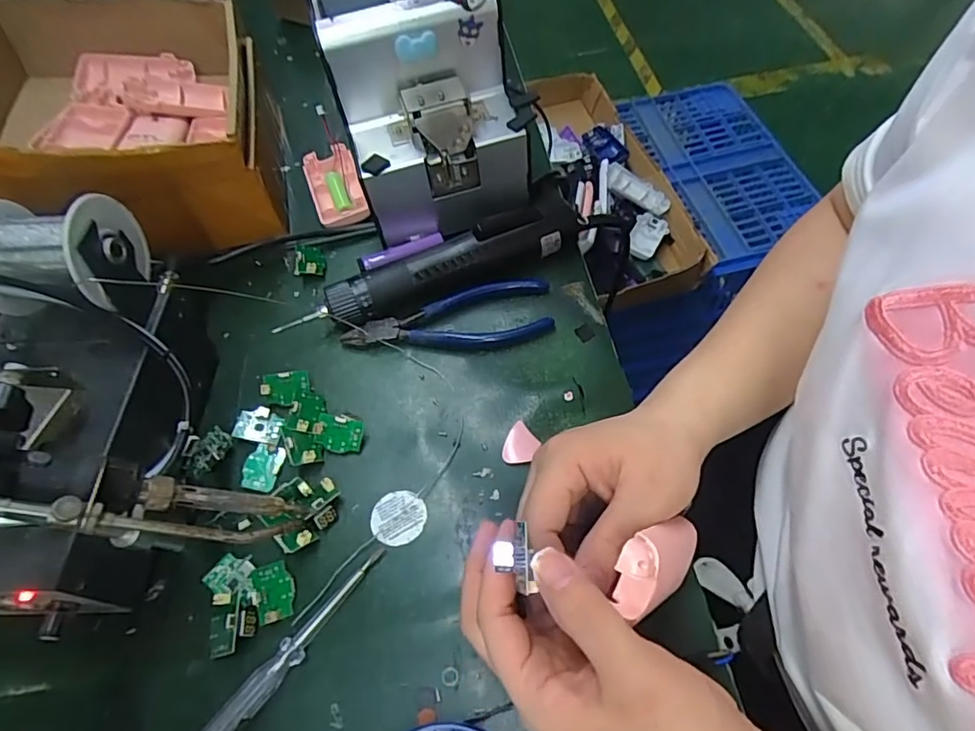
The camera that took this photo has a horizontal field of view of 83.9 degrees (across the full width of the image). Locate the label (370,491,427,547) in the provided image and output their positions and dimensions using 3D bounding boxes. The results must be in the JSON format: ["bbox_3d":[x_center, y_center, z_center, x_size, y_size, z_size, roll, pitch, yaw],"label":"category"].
[{"bbox_3d":[-0.055,0.092,0.330,0.033,0.004,0.033,-2,58,3],"label":"label"}]

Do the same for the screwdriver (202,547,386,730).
[{"bbox_3d":[-0.108,0.154,0.293,0.018,0.008,0.136,31,65,21],"label":"screwdriver"}]

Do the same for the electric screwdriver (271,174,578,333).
[{"bbox_3d":[-0.035,-0.078,0.413,0.222,0.040,0.049,-22,59,-9],"label":"electric screwdriver"}]

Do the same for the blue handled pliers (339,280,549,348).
[{"bbox_3d":[-0.027,-0.028,0.397,0.152,0.013,0.049,-16,58,-5],"label":"blue handled pliers"}]

